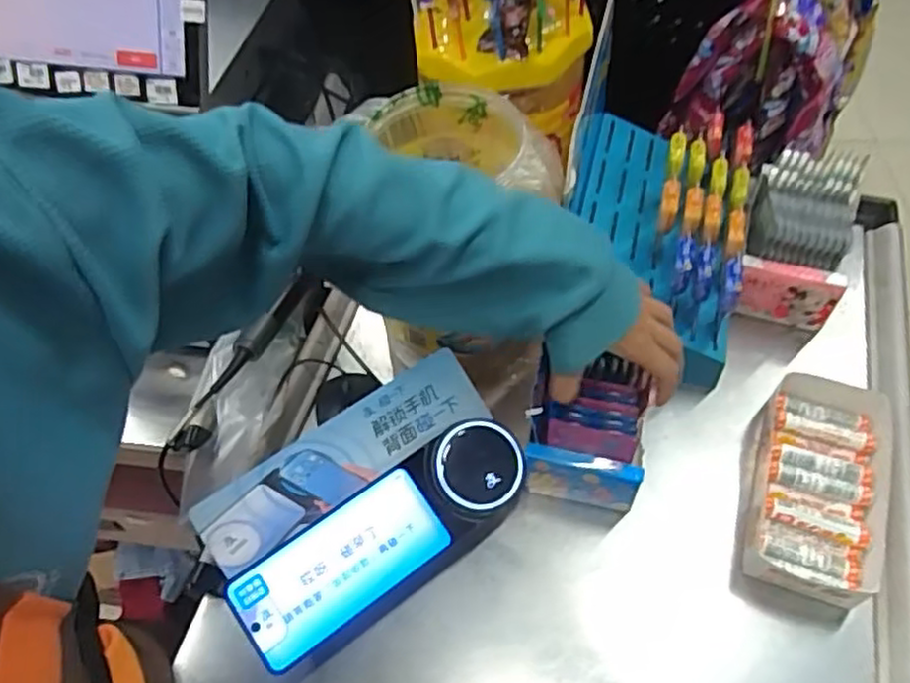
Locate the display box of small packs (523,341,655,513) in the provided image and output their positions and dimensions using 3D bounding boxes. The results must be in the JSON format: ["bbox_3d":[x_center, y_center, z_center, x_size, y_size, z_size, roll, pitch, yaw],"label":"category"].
[{"bbox_3d":[0.103,0.075,0.553,0.090,0.112,0.071,10,56,6],"label":"display box of small packs"}]

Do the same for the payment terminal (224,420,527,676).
[{"bbox_3d":[-0.048,0.149,0.522,0.232,0.034,0.085,-30,76,-18],"label":"payment terminal"}]

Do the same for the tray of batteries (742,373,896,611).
[{"bbox_3d":[0.298,0.120,0.568,0.104,0.054,0.183,15,58,12],"label":"tray of batteries"}]

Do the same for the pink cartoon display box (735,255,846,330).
[{"bbox_3d":[0.308,-0.045,0.650,0.089,0.070,0.014,14,58,13],"label":"pink cartoon display box"}]

